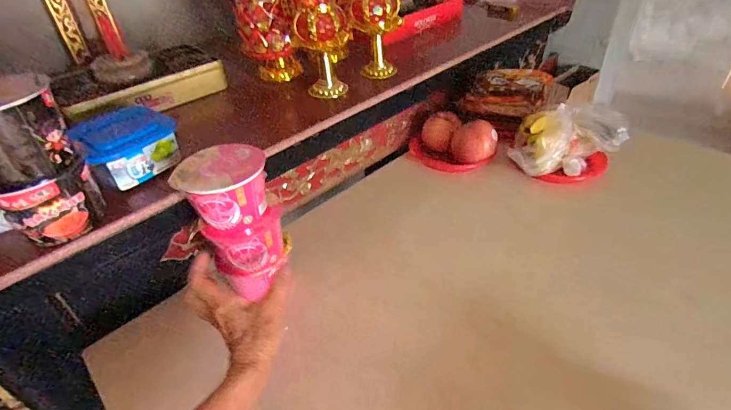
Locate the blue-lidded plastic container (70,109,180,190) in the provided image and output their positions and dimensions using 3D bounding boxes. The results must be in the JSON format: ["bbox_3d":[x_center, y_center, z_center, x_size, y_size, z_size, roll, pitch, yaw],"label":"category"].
[{"bbox_3d":[-0.299,-0.080,0.512,0.100,0.068,0.112,28,49,34],"label":"blue-lidded plastic container"}]

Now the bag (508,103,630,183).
[{"bbox_3d":[0.350,-0.108,0.699,0.171,0.104,0.112,-13,40,-10],"label":"bag"}]

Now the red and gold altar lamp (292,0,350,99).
[{"bbox_3d":[-0.071,-0.252,0.657,0.082,0.144,0.075,-2,39,3],"label":"red and gold altar lamp"}]

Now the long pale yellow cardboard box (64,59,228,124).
[{"bbox_3d":[-0.347,-0.181,0.666,0.019,0.052,0.247,29,50,35],"label":"long pale yellow cardboard box"}]

